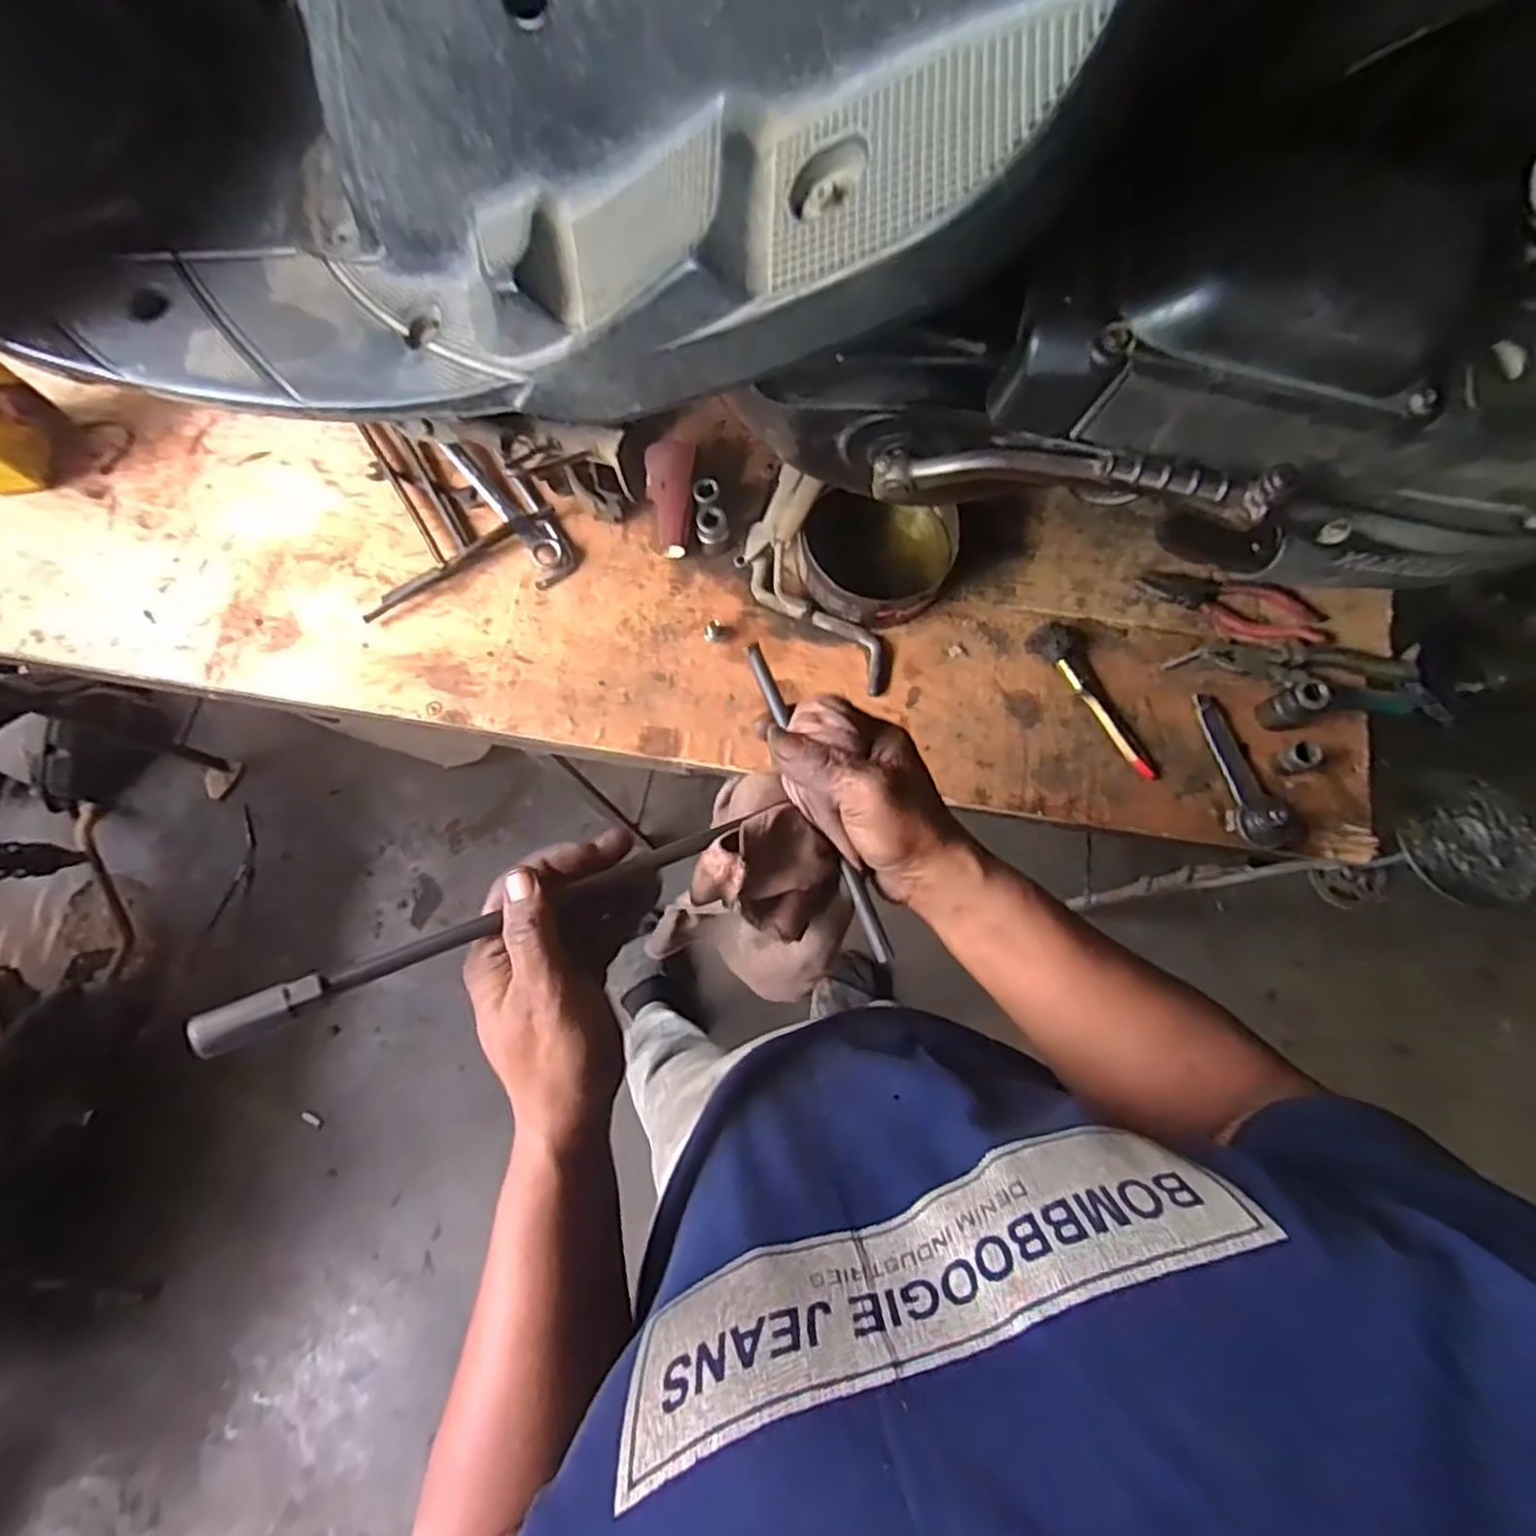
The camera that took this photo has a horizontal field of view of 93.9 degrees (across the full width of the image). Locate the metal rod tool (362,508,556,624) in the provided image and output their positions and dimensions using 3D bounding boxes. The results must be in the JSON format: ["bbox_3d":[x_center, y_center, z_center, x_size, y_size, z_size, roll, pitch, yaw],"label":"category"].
[{"bbox_3d":[-0.298,-0.200,0.691,0.201,0.010,0.016,-34,80,-7],"label":"metal rod tool"}]

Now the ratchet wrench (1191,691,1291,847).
[{"bbox_3d":[0.406,-0.002,0.615,0.030,0.042,0.139,-9,78,-2],"label":"ratchet wrench"}]

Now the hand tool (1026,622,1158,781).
[{"bbox_3d":[0.297,-0.063,0.643,0.034,0.024,0.165,-36,80,-7],"label":"hand tool"}]

